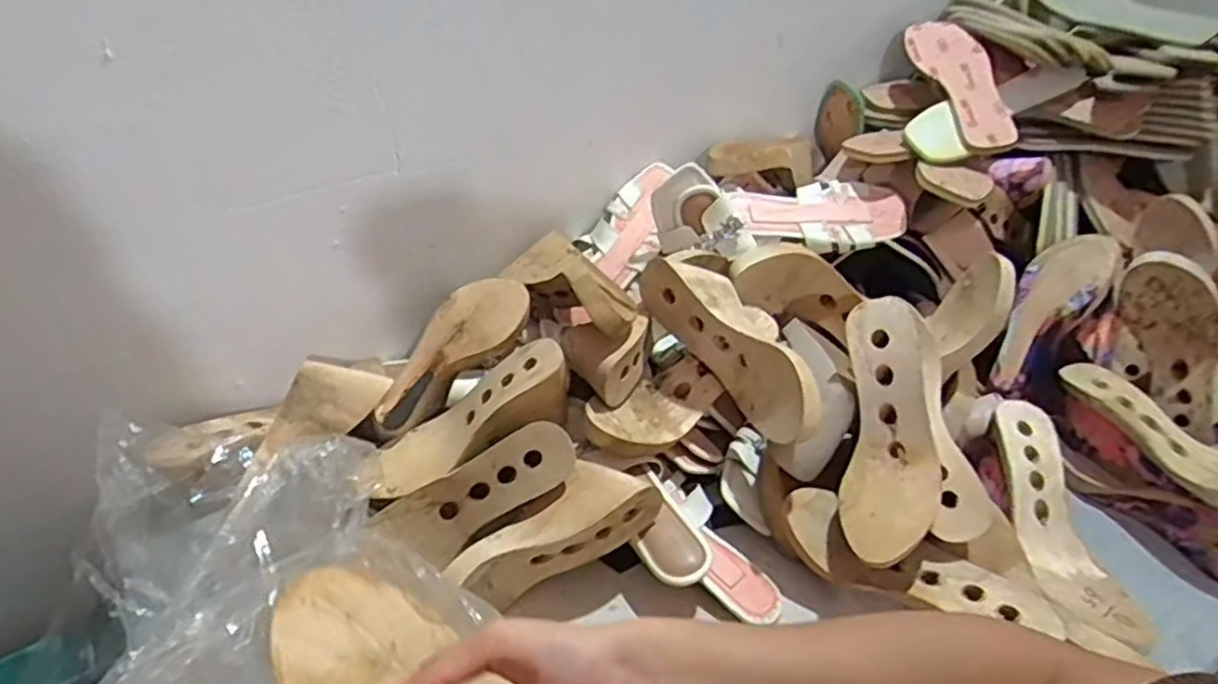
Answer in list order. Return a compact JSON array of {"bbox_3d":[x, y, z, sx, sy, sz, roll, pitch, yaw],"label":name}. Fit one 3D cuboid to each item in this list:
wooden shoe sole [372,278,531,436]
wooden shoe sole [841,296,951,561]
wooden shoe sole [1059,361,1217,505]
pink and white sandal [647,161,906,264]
[{"bbox_3d":[-0.166,0.012,0.784,0.076,0.057,0.198,44,72,-8],"label":"wooden shoe sole"},{"bbox_3d":[0.249,0.075,0.657,0.080,0.049,0.225,3,79,1],"label":"wooden shoe sole"},{"bbox_3d":[0.558,0.085,0.724,0.078,0.046,0.234,-17,42,-23],"label":"wooden shoe sole"},{"bbox_3d":[0.208,-0.157,0.871,0.317,0.087,0.088,-9,40,-14],"label":"pink and white sandal"}]

